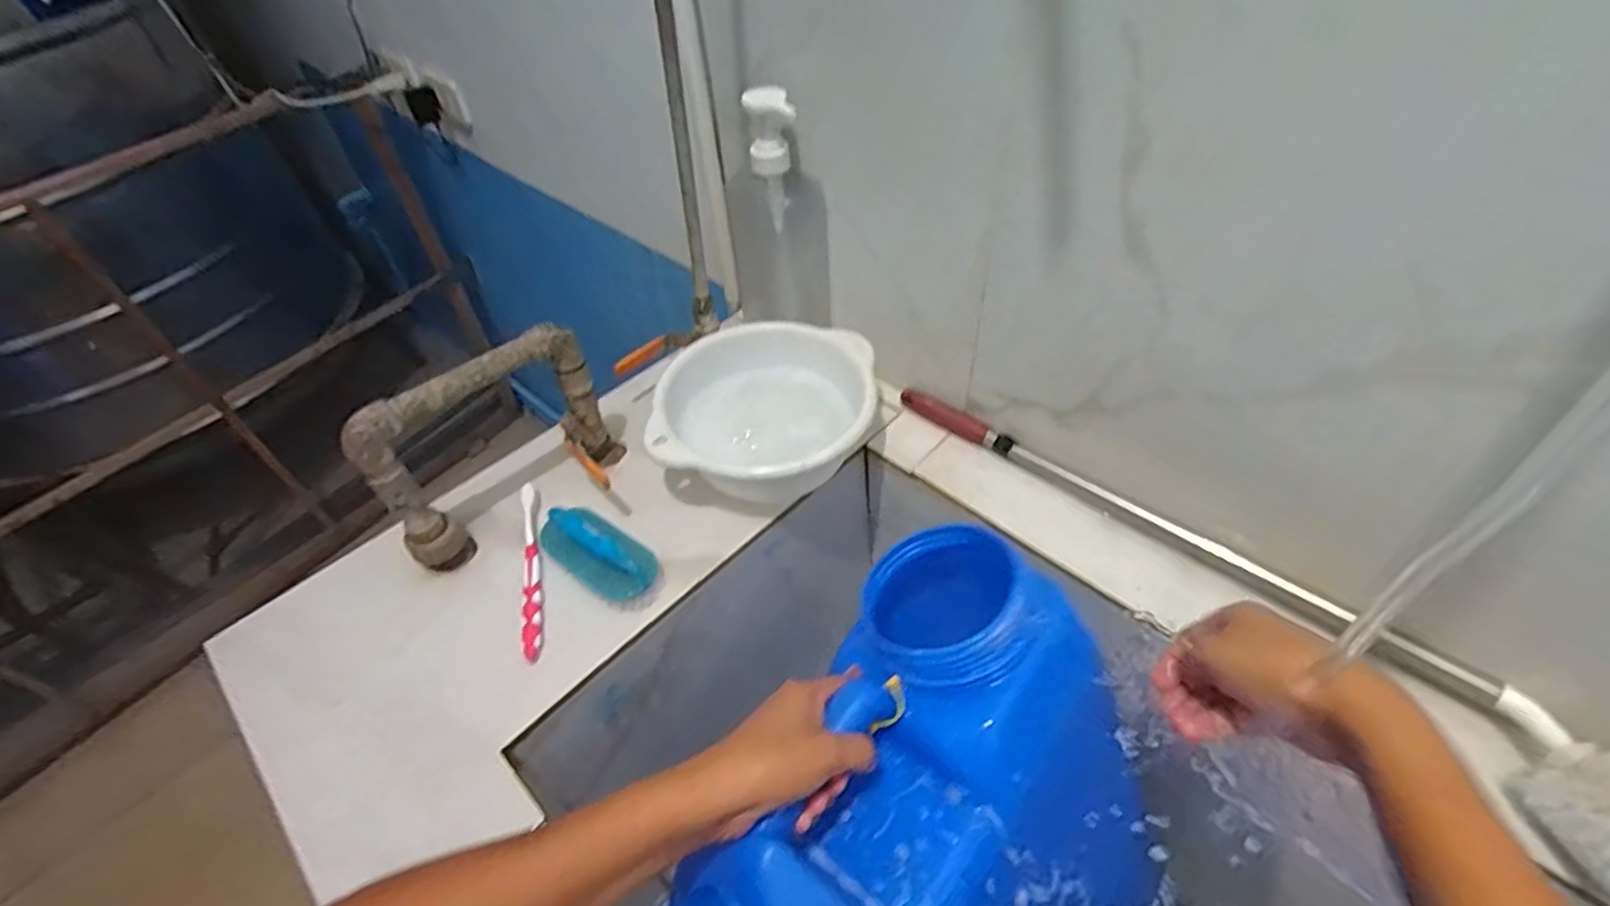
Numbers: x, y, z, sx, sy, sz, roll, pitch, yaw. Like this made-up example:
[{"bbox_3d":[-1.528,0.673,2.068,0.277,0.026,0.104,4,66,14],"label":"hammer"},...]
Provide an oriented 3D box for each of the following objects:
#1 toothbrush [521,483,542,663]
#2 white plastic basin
[{"bbox_3d":[-0.238,0.095,0.588,0.015,0.020,0.177,-13,47,-6],"label":"toothbrush"},{"bbox_3d":[-0.033,-0.031,0.646,0.190,0.082,0.190,-3,47,3],"label":"white plastic basin"}]

